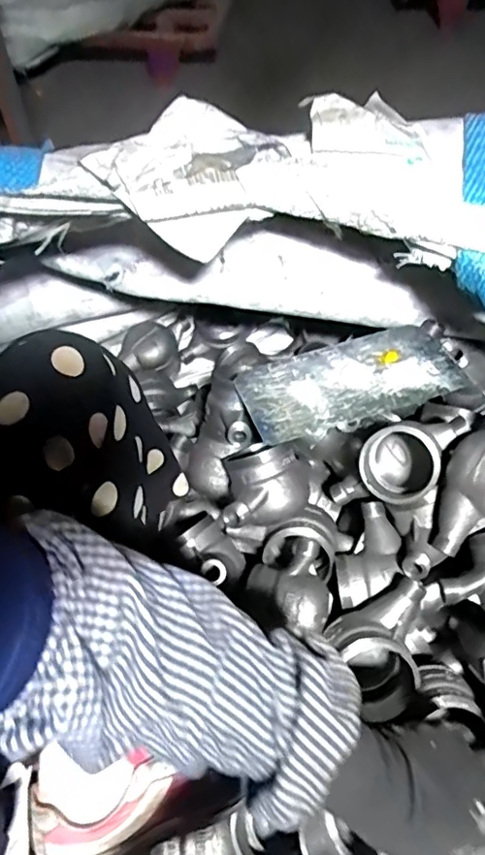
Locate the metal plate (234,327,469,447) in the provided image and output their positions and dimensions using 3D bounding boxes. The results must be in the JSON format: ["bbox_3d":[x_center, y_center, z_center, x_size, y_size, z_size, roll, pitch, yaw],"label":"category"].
[{"bbox_3d":[0.116,-0.051,0.635,0.232,0.011,0.122,-19,48,-12],"label":"metal plate"}]

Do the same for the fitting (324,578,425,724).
[{"bbox_3d":[0.143,0.211,0.550,0.097,0.085,0.094,-29,61,-16],"label":"fitting"}]

